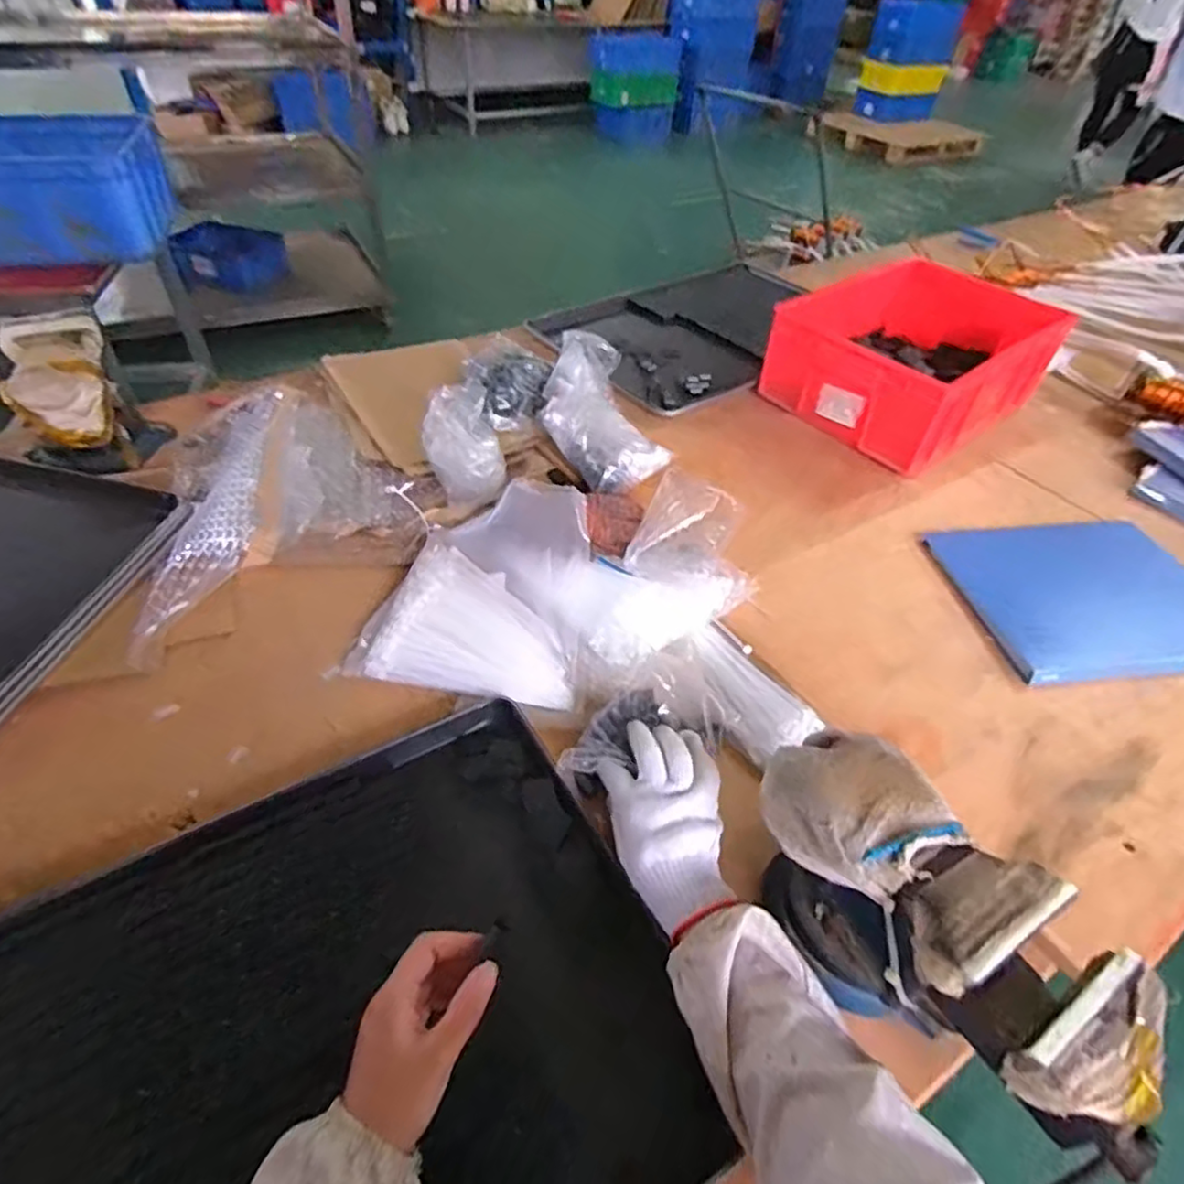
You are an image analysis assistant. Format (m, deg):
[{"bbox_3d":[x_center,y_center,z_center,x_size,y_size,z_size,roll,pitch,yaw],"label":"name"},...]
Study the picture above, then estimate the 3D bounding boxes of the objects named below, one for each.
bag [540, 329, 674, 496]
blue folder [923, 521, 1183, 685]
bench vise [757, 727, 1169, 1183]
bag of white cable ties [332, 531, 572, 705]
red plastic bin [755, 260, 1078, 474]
[{"bbox_3d":[0.002,-0.255,0.954,0.147,0.090,0.300,-7,47,-11],"label":"bag"},{"bbox_3d":[0.607,-0.001,0.810,0.339,0.030,0.257,-4,47,-8],"label":"blue folder"},{"bbox_3d":[0.230,0.233,0.461,0.123,0.142,0.280,-23,52,-24],"label":"bench vise"},{"bbox_3d":[-0.119,0.038,0.726,0.231,0.035,0.181,14,47,9],"label":"bag of white cable ties"},{"bbox_3d":[0.518,-0.376,1.069,0.402,0.142,0.281,-30,55,-28],"label":"red plastic bin"}]

